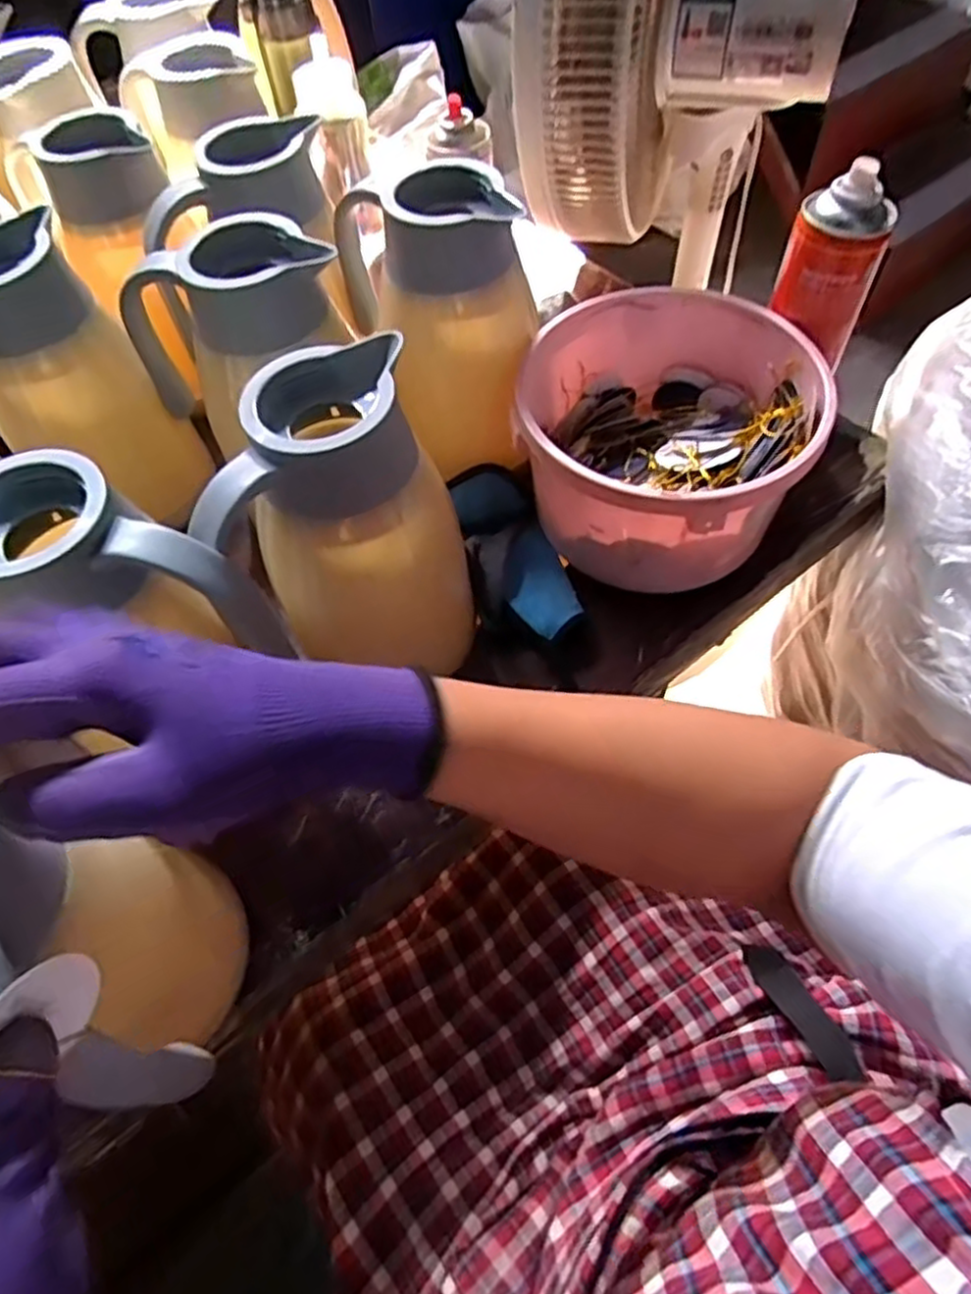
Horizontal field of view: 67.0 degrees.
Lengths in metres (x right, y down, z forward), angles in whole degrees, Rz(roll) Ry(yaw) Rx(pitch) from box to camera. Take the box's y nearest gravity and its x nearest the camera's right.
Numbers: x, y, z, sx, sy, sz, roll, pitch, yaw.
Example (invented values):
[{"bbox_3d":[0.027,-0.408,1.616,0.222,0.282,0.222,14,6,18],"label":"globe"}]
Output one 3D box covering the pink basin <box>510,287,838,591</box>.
[{"bbox_3d":[0.142,-0.161,0.588,0.222,0.132,0.211,-2,59,3],"label":"pink basin"}]

